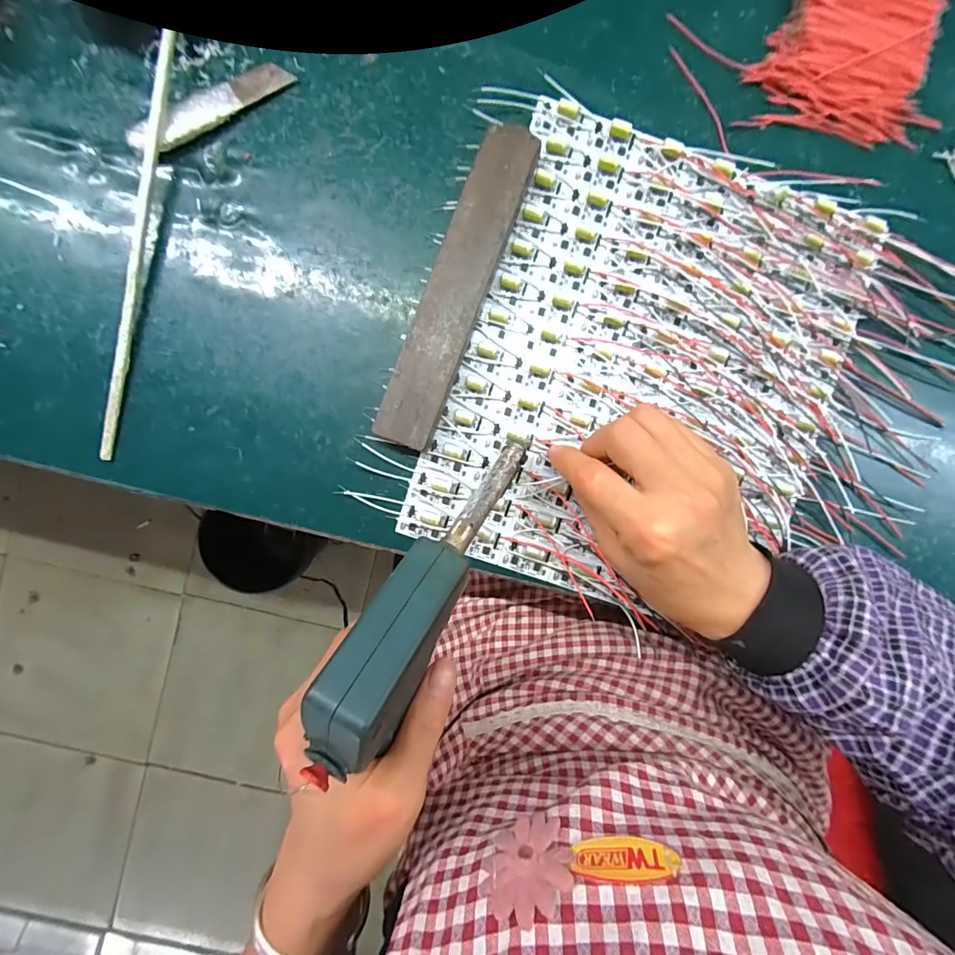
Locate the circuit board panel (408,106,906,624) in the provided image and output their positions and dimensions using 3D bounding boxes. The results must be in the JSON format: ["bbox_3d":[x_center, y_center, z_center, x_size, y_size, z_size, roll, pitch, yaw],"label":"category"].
[{"bbox_3d":[0.110,-0.067,0.281,0.236,0.011,0.288,18,91,-2],"label":"circuit board panel"}]

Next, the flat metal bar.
[{"bbox_3d":[-0.013,-0.114,0.264,0.036,0.005,0.196,21,91,2],"label":"flat metal bar"}]

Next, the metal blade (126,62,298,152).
[{"bbox_3d":[-0.161,-0.224,0.265,0.101,0.011,0.022,-32,92,-1],"label":"metal blade"}]

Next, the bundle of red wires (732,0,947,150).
[{"bbox_3d":[0.237,-0.294,0.276,0.114,0.017,0.141,5,91,-2],"label":"bundle of red wires"}]

